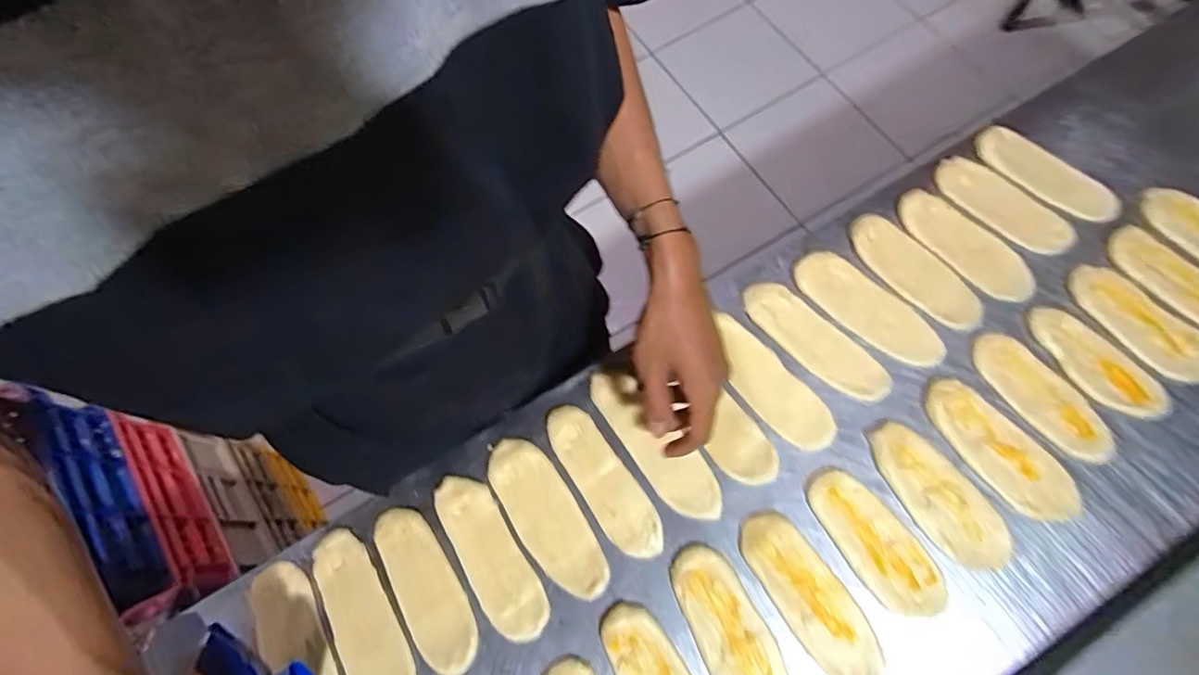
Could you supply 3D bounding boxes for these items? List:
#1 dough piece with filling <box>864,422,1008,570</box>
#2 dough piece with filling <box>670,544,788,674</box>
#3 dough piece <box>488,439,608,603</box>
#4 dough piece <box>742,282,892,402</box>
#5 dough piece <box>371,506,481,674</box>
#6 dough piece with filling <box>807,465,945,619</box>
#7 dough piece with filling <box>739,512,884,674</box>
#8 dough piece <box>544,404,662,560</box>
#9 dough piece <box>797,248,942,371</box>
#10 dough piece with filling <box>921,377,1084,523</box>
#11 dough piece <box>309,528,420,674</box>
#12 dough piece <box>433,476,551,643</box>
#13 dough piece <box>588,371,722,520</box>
[{"bbox_3d":[0.323,0.150,0.503,0.061,0.009,0.153,-35,73,-9],"label":"dough piece with filling"},{"bbox_3d":[0.120,0.271,0.480,0.063,0.005,0.156,-24,72,-6],"label":"dough piece with filling"},{"bbox_3d":[-0.054,0.178,0.526,0.063,0.007,0.170,-33,73,-8],"label":"dough piece"},{"bbox_3d":[0.230,0.002,0.563,0.055,0.013,0.170,-43,75,-11],"label":"dough piece"},{"bbox_3d":[-0.170,0.241,0.509,0.057,0.009,0.161,-33,73,-8],"label":"dough piece"},{"bbox_3d":[0.259,0.190,0.495,0.061,0.004,0.143,-32,73,-8],"label":"dough piece with filling"},{"bbox_3d":[0.194,0.239,0.485,0.057,0.005,0.160,-32,73,-8],"label":"dough piece with filling"},{"bbox_3d":[0.004,0.143,0.530,0.052,0.008,0.165,-33,73,-8],"label":"dough piece"},{"bbox_3d":[0.291,-0.032,0.569,0.170,0.008,0.061,41,78,15],"label":"dough piece"},{"bbox_3d":[0.391,0.111,0.517,0.060,0.005,0.158,-38,74,-10],"label":"dough piece with filling"},{"bbox_3d":[-0.227,0.272,0.499,0.059,0.018,0.179,-31,73,-8],"label":"dough piece"},{"bbox_3d":[-0.109,0.213,0.518,0.056,0.006,0.167,-32,73,-8],"label":"dough piece"},{"bbox_3d":[0.057,0.106,0.541,0.057,0.011,0.181,-34,73,-9],"label":"dough piece"}]

